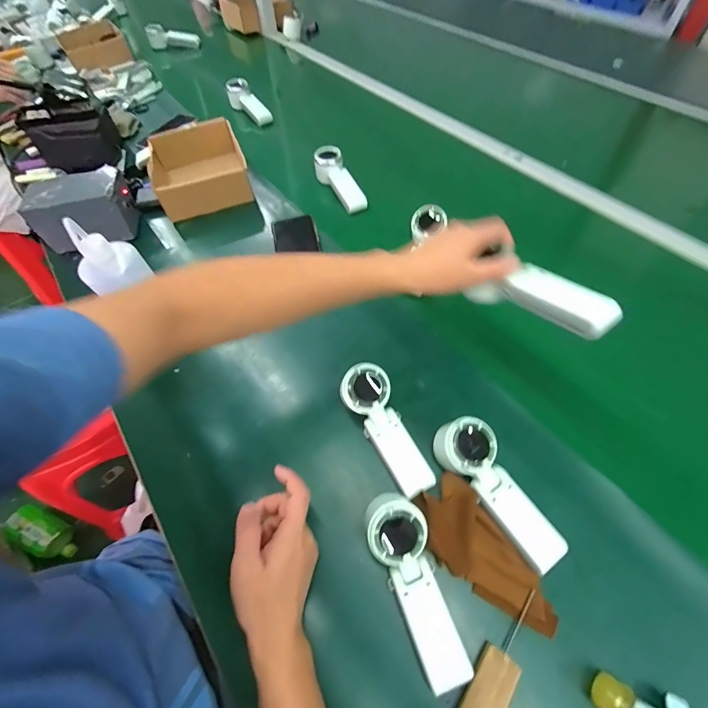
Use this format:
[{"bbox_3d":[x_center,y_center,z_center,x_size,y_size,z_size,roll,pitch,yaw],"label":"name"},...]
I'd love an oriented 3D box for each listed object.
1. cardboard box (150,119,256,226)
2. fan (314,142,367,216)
[{"bbox_3d":[-0.317,-0.378,0.751,0.181,0.076,0.196,-20,58,-10],"label":"cardboard box"},{"bbox_3d":[-0.026,-0.346,0.732,0.055,0.043,0.159,-26,74,-14],"label":"fan"}]

